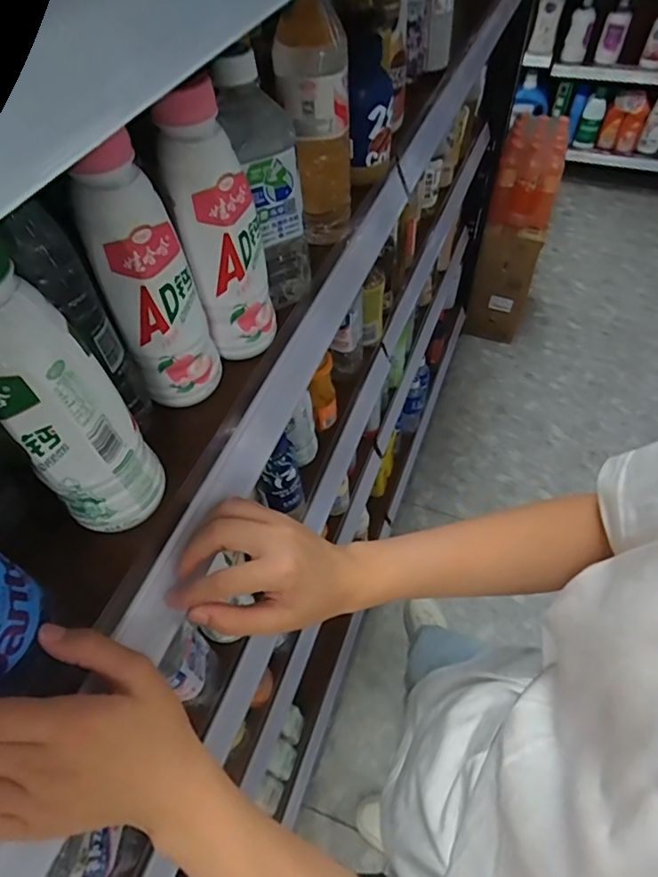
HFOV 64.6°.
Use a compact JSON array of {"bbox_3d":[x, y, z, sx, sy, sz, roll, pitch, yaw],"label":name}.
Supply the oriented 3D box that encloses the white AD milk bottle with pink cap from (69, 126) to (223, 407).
[{"bbox_3d":[-0.119,-0.098,0.349,0.062,0.176,0.049,-17,54,-10],"label":"white AD milk bottle with pink cap"}]

